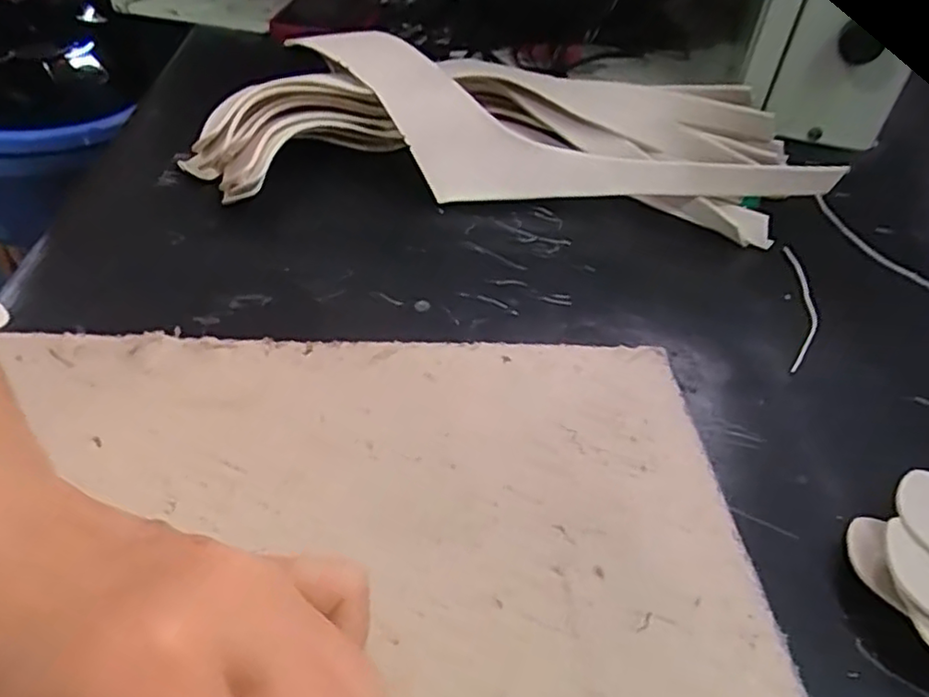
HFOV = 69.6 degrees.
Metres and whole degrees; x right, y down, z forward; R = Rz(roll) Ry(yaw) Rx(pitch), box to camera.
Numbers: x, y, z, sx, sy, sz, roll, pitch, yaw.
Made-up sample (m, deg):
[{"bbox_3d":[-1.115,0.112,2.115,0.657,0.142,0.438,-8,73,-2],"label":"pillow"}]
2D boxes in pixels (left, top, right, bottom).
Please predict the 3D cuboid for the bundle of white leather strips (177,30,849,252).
[{"bbox_3d":[0.025,-0.130,0.426,0.369,0.067,0.124,3,43,-3],"label":"bundle of white leather strips"}]

